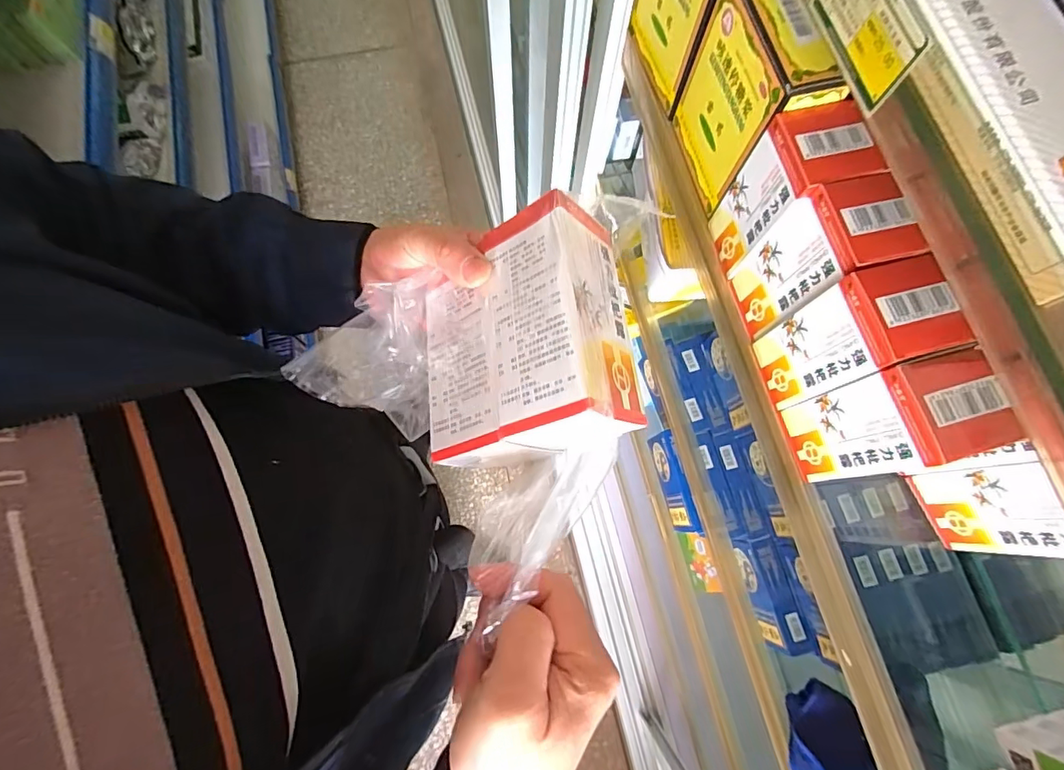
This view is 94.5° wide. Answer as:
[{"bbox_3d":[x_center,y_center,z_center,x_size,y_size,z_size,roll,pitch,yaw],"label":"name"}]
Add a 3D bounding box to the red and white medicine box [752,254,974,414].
[{"bbox_3d":[0.214,-0.030,0.336,0.061,0.118,0.060,-15,76,-4],"label":"red and white medicine box"}]

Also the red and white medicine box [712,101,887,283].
[{"bbox_3d":[0.188,-0.139,0.365,0.064,0.117,0.059,-12,76,-4],"label":"red and white medicine box"}]

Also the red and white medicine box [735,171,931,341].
[{"bbox_3d":[0.203,-0.085,0.352,0.063,0.119,0.059,-13,76,-4],"label":"red and white medicine box"}]

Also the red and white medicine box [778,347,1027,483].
[{"bbox_3d":[0.228,0.025,0.322,0.054,0.122,0.057,-14,76,-4],"label":"red and white medicine box"}]

